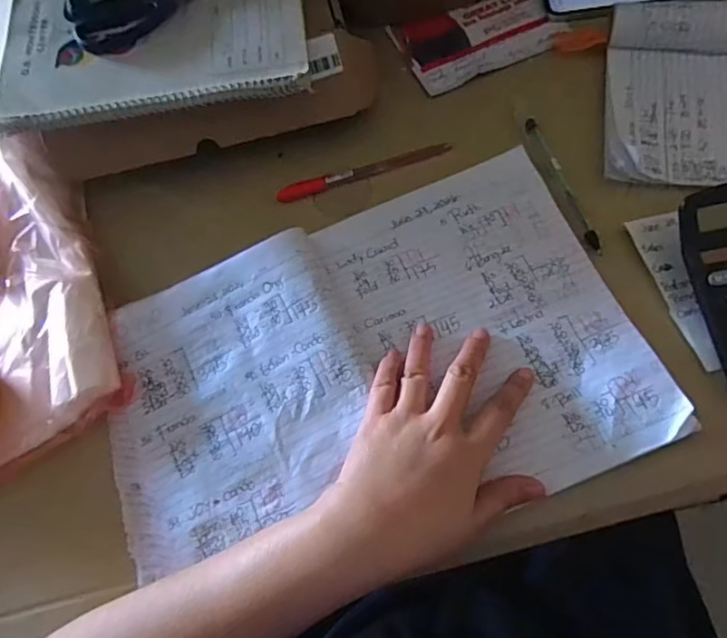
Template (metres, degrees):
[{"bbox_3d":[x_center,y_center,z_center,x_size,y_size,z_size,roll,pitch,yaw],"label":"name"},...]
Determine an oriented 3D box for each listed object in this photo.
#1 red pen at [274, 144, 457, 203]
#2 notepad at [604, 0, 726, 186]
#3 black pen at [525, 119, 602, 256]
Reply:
[{"bbox_3d":[0.001,-0.125,0.477,0.150,0.011,0.010,-17,69,-4],"label":"red pen"},{"bbox_3d":[0.298,-0.179,0.445,0.193,0.041,0.156,7,70,5],"label":"notepad"},{"bbox_3d":[0.160,-0.108,0.451,0.011,0.009,0.134,-15,69,-3],"label":"black pen"}]

